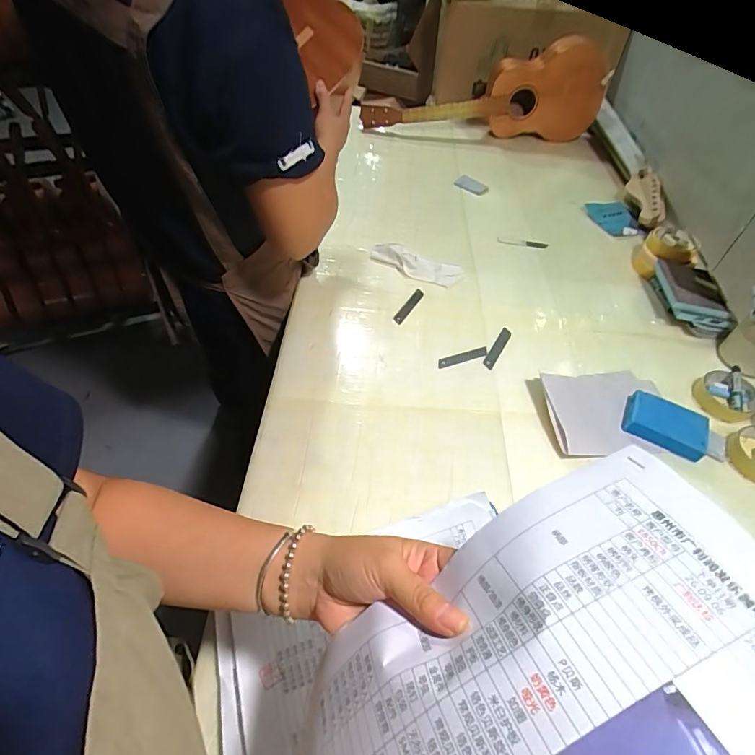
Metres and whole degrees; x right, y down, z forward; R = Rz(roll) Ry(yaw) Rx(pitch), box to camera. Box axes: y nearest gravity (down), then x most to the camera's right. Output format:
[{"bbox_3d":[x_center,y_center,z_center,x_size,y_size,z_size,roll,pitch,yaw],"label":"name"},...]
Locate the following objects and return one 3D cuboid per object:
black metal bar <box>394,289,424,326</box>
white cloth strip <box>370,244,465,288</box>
[{"bbox_3d":[0.054,-0.122,0.760,0.020,0.004,0.092,23,54,17],"label":"black metal bar"},{"bbox_3d":[0.068,-0.212,0.826,0.176,0.022,0.061,19,52,14],"label":"white cloth strip"}]

